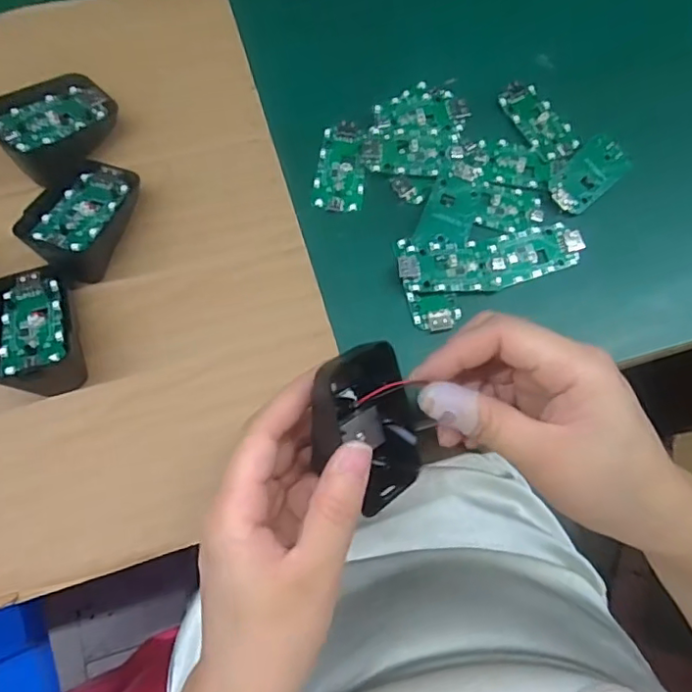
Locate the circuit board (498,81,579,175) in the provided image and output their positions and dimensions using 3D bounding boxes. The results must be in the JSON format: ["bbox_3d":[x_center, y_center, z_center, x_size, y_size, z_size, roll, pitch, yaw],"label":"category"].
[{"bbox_3d":[0.130,-0.148,0.372,0.030,0.005,0.069,-30,77,-10],"label":"circuit board"}]

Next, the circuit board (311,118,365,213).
[{"bbox_3d":[-0.004,-0.116,0.358,0.031,0.005,0.062,4,74,-1],"label":"circuit board"}]

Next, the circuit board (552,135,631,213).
[{"bbox_3d":[0.158,-0.112,0.362,0.031,0.005,0.064,44,77,10],"label":"circuit board"}]

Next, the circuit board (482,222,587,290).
[{"bbox_3d":[0.112,-0.057,0.346,0.069,0.007,0.031,-20,75,-8],"label":"circuit board"}]

